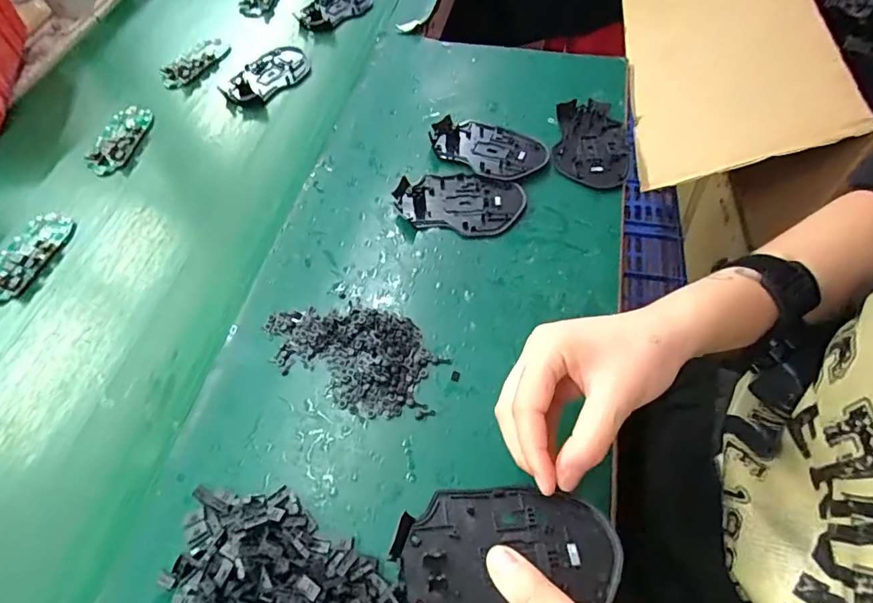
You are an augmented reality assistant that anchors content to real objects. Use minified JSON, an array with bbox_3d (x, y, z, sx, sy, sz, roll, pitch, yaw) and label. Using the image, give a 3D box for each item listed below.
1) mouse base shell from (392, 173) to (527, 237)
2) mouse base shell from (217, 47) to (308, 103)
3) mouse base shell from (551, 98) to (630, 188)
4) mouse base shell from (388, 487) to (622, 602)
[{"bbox_3d":[0.021,-0.094,0.458,0.115,0.009,0.070,9,58,9],"label":"mouse base shell"},{"bbox_3d":[-0.196,-0.267,0.588,0.072,0.019,0.112,26,62,18],"label":"mouse base shell"},{"bbox_3d":[0.155,-0.161,0.496,0.071,0.012,0.108,9,58,9],"label":"mouse base shell"},{"bbox_3d":[0.037,0.132,0.256,0.113,0.014,0.068,2,58,4],"label":"mouse base shell"}]

